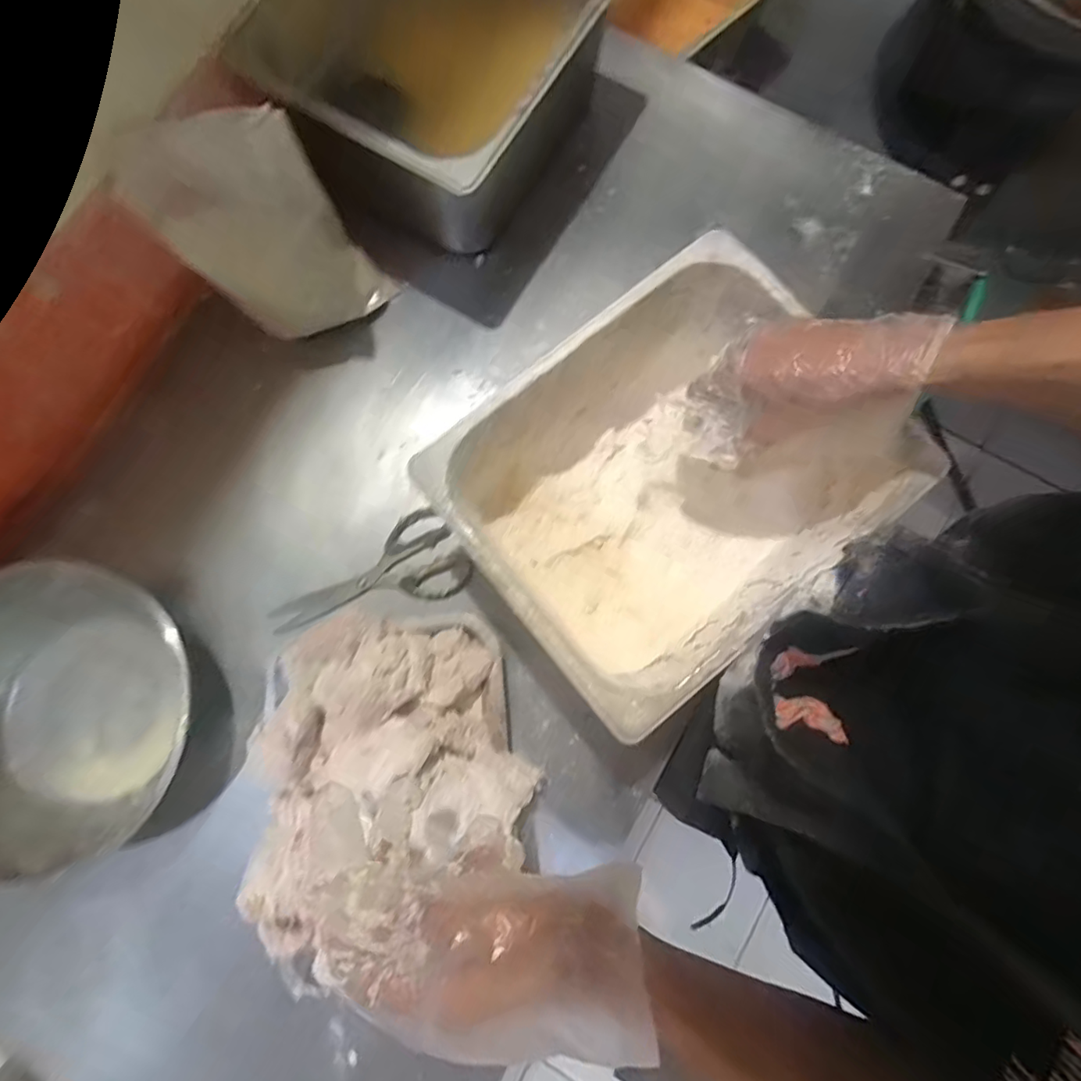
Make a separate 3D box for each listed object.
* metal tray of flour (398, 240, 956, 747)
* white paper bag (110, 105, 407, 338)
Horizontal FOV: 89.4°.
[{"bbox_3d":[0.099,-0.046,0.489,0.319,0.167,0.269,-39,82,-6],"label":"metal tray of flour"},{"bbox_3d":[-0.240,-0.268,0.485,0.160,0.212,0.066,-23,81,-4],"label":"white paper bag"}]

